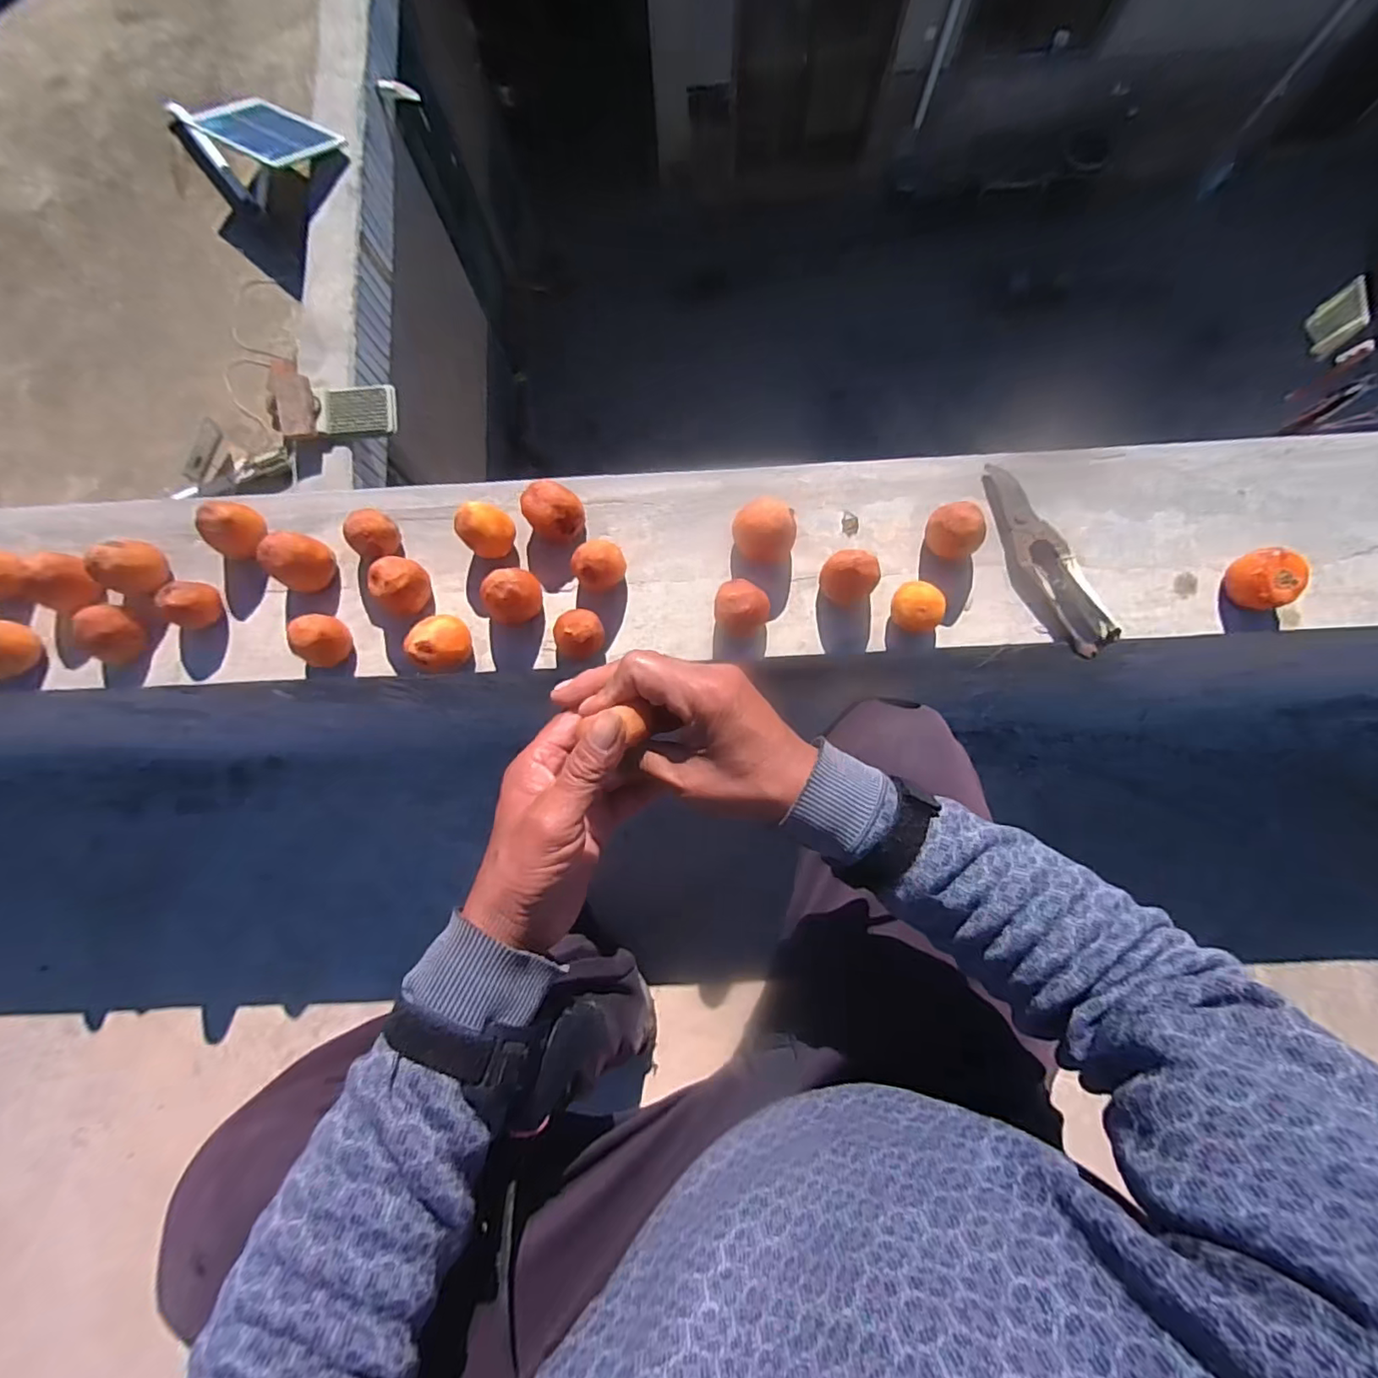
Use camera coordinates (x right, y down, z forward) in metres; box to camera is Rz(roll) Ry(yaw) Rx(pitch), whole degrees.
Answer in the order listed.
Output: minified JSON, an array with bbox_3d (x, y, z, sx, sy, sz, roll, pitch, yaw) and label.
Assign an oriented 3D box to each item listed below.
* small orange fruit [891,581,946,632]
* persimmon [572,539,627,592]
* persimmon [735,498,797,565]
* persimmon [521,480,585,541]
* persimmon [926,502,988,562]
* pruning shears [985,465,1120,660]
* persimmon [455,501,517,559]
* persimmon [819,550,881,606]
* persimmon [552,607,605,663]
[{"bbox_3d":[0.207,-0.074,0.532,0.045,0.040,0.045,0,82,1],"label":"small orange fruit"},{"bbox_3d":[-0.083,-0.110,0.540,0.042,0.061,0.041,0,82,1],"label":"persimmon"},{"bbox_3d":[0.069,-0.143,0.534,0.054,0.053,0.050,0,82,1],"label":"persimmon"},{"bbox_3d":[-0.128,-0.168,0.550,0.055,0.048,0.048,36,84,6],"label":"persimmon"},{"bbox_3d":[0.242,-0.144,0.532,0.042,0.050,0.050,-16,82,-1],"label":"persimmon"},{"bbox_3d":[0.331,-0.124,0.540,0.041,0.020,0.195,-27,82,-3],"label":"pruning shears"},{"bbox_3d":[-0.189,-0.148,0.547,0.042,0.058,0.045,0,82,1],"label":"persimmon"},{"bbox_3d":[0.150,-0.103,0.526,0.055,0.053,0.048,-28,84,0],"label":"persimmon"},{"bbox_3d":[-0.100,-0.048,0.533,0.046,0.051,0.046,0,82,1],"label":"persimmon"}]

